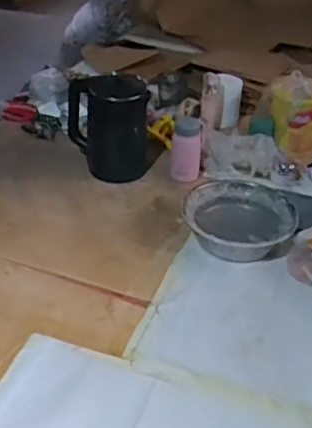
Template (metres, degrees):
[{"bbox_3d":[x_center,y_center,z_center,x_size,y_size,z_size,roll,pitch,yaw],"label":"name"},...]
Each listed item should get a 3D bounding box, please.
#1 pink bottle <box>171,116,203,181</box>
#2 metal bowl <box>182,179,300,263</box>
[{"bbox_3d":[0.074,-0.157,1.380,0.077,0.144,0.069,15,37,16],"label":"pink bottle"},{"bbox_3d":[0.175,0.016,1.198,0.219,0.074,0.219,2,35,-1],"label":"metal bowl"}]

